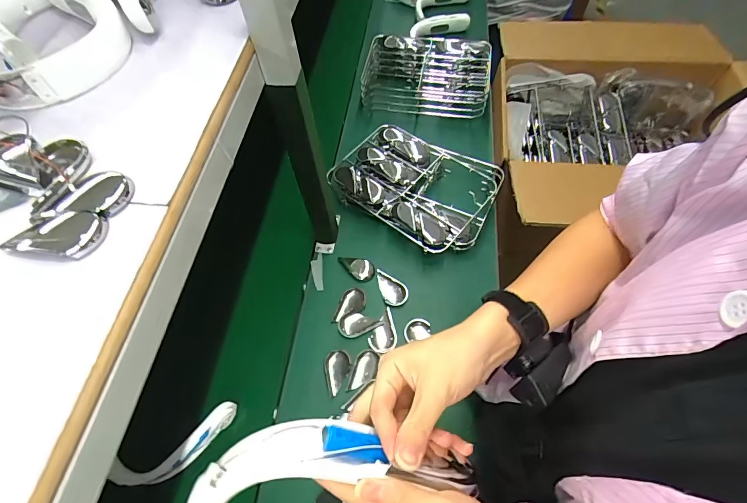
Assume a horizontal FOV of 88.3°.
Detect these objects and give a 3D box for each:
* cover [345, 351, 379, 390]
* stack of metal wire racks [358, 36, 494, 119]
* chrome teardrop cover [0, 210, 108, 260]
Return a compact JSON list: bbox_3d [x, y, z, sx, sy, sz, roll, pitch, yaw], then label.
[{"bbox_3d":[-0.021,0.212,0.689,0.041,0.012,0.078,32,66,19],"label":"cover"},{"bbox_3d":[0.144,-0.481,1.058,0.343,0.078,0.244,6,60,6],"label":"stack of metal wire racks"},{"bbox_3d":[-0.262,-0.012,0.316,0.069,0.023,0.038,0,60,3],"label":"chrome teardrop cover"}]

